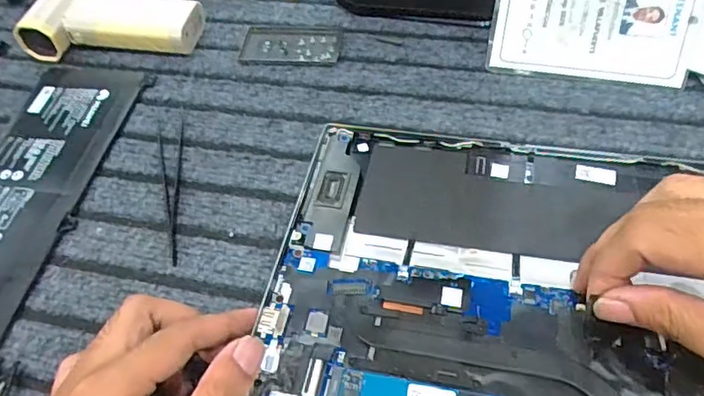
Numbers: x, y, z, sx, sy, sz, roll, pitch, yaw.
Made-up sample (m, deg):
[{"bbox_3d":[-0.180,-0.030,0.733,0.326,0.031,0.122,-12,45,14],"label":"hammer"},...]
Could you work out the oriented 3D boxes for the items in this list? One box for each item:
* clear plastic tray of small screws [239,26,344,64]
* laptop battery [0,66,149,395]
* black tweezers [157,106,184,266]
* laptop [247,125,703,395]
[{"bbox_3d":[-0.049,-0.125,0.446,0.079,0.004,0.044,3,54,8],"label":"clear plastic tray of small screws"},{"bbox_3d":[-0.225,0.001,0.367,0.096,0.009,0.256,2,54,7],"label":"laptop battery"},{"bbox_3d":[-0.125,-0.012,0.372,0.017,0.004,0.133,-10,53,-2],"label":"black tweezers"},{"bbox_3d":[0.114,0.052,0.287,0.309,0.013,0.210,8,55,11],"label":"laptop"}]

